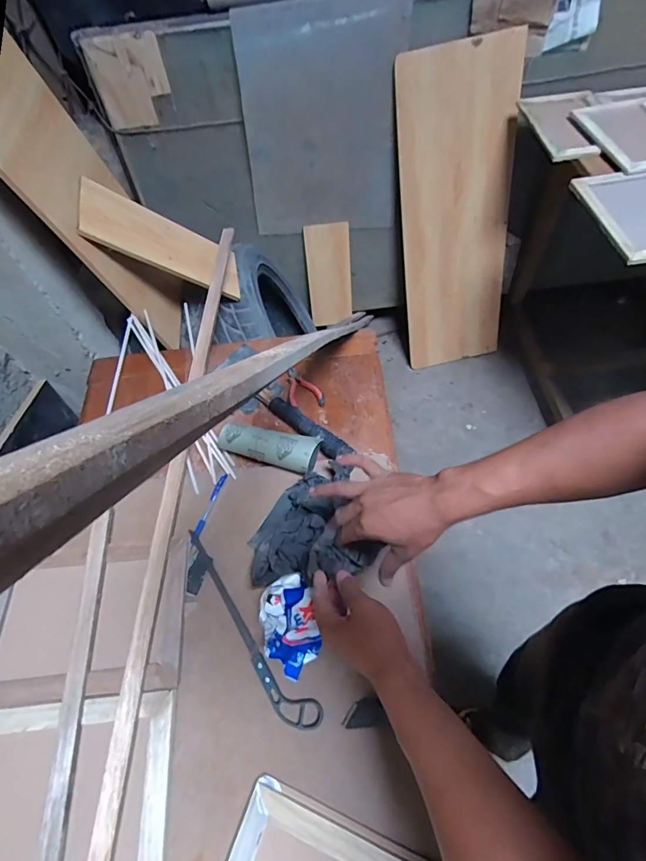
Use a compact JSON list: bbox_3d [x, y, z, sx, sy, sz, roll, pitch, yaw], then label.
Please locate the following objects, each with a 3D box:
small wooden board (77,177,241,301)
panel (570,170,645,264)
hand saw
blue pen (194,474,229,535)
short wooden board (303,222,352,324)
[{"bbox_3d":[-0.355,-0.430,0.995,0.017,0.370,0.156,-26,62,39],"label":"small wooden board"},{"bbox_3d":[0.699,-0.475,0.936,0.204,0.019,0.307,-8,58,2],"label":"panel"},{"bbox_3d":[-0.119,0.281,0.623,0.046,0.013,0.322,-38,63,-19],"label":"hand saw"},{"bbox_3d":[-0.190,0.126,0.717,0.012,0.010,0.125,15,60,12],"label":"blue pen"},{"bbox_3d":[0.026,-0.569,1.587,0.150,0.358,0.022,-8,42,-1],"label":"short wooden board"}]

